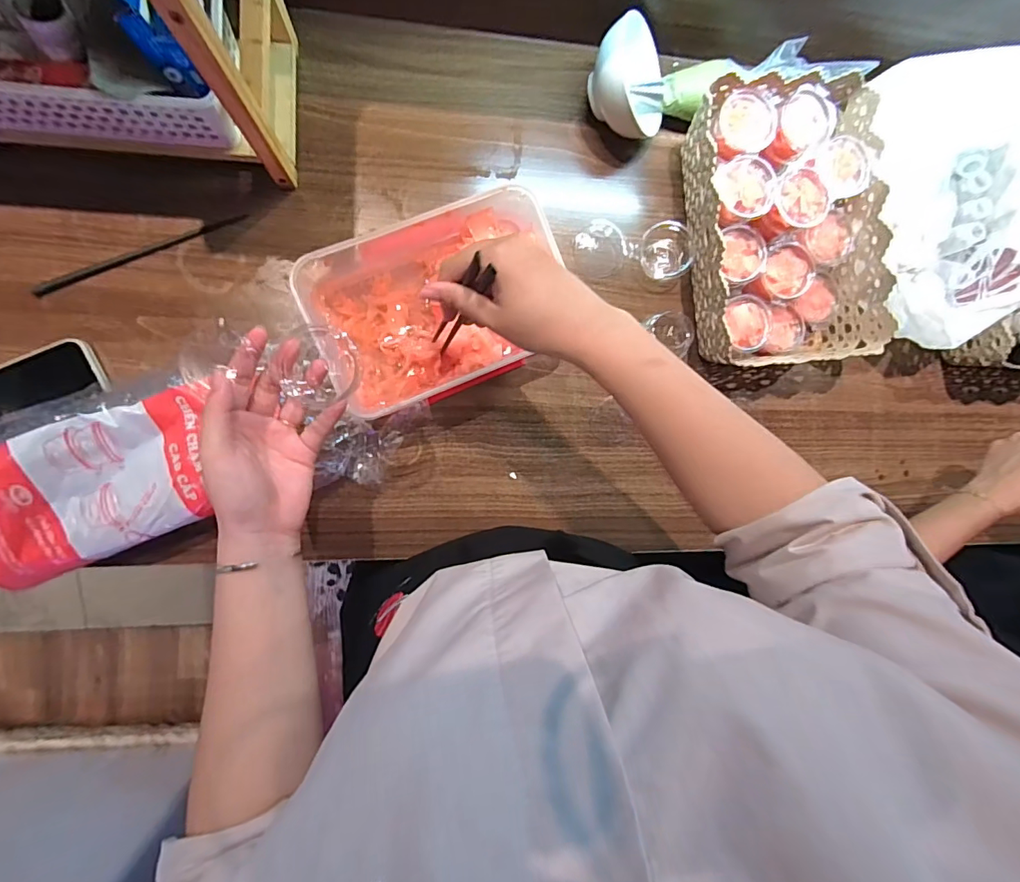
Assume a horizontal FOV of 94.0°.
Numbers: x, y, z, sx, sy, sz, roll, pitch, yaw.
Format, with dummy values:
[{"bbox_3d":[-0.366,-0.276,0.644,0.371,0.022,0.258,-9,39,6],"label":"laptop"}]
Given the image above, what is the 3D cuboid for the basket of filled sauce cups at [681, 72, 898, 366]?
[{"bbox_3d":[0.301,-0.235,0.540,0.197,0.086,0.298,-5,93,-7],"label":"basket of filled sauce cups"}]

